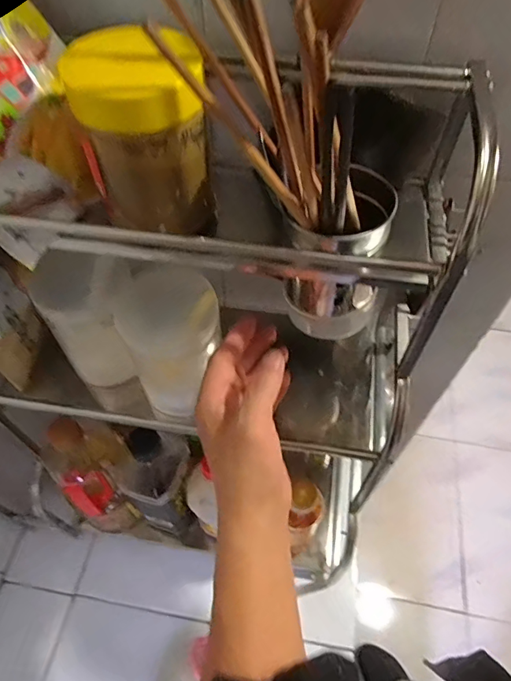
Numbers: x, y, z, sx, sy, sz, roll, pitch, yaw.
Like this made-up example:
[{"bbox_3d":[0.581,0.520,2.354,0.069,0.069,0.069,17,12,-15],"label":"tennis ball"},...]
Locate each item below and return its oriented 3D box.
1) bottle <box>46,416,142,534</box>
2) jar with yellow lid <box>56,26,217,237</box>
[{"bbox_3d":[-0.197,0.183,0.588,0.070,0.245,0.080,29,59,18],"label":"bottle"},{"bbox_3d":[-0.069,-0.122,0.286,0.076,0.099,0.069,-15,56,-11],"label":"jar with yellow lid"}]

